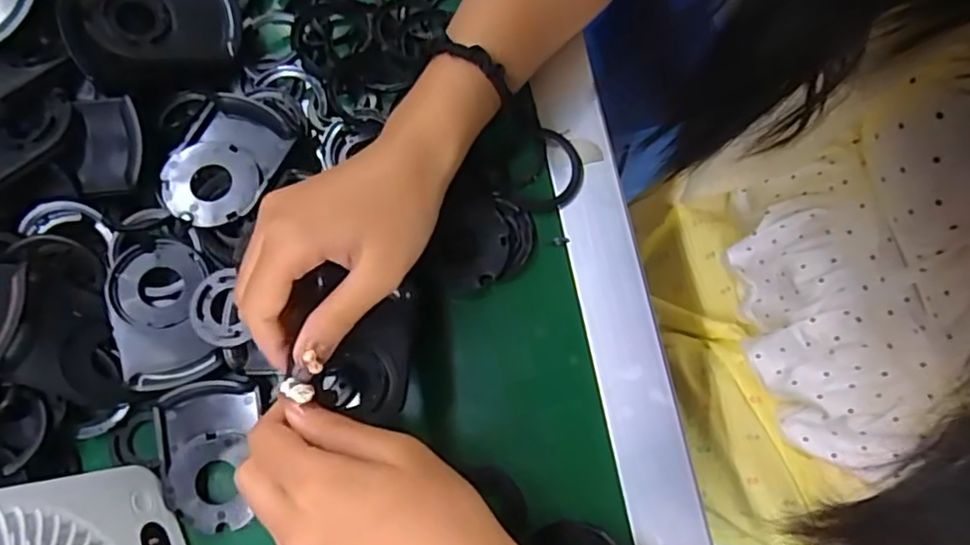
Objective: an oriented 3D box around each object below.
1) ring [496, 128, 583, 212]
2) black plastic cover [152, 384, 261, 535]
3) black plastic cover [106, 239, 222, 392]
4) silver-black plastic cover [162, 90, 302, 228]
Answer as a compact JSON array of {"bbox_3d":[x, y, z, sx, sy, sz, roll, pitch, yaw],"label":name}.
[{"bbox_3d":[0.033,-0.063,0.376,0.050,0.009,0.052,-1,75,4],"label":"ring"},{"bbox_3d":[-0.151,0.100,0.344,0.052,0.014,0.077,-8,75,2],"label":"black plastic cover"},{"bbox_3d":[-0.184,0.023,0.361,0.050,0.016,0.085,-19,75,-1],"label":"black plastic cover"},{"bbox_3d":[-0.153,-0.065,0.371,0.059,0.014,0.081,21,78,9],"label":"silver-black plastic cover"}]

